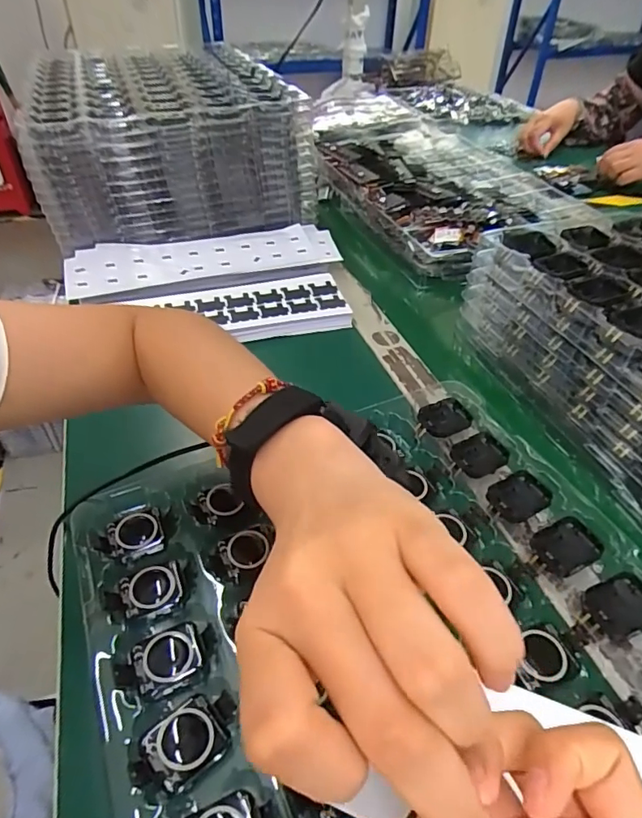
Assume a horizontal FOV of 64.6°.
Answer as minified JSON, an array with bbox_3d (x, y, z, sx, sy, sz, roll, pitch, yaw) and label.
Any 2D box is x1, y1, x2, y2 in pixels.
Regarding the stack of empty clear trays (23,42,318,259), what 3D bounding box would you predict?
[{"bbox_3d":[-0.225,-0.403,0.761,0.341,0.149,0.401,-12,44,-14],"label":"stack of empty clear trays"}]

